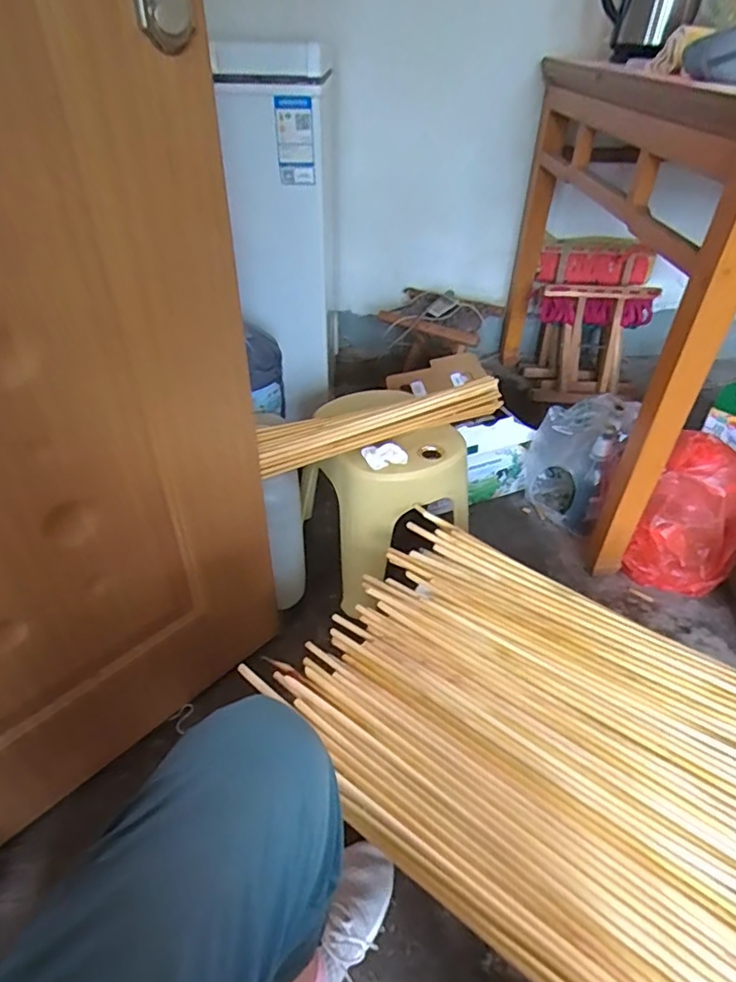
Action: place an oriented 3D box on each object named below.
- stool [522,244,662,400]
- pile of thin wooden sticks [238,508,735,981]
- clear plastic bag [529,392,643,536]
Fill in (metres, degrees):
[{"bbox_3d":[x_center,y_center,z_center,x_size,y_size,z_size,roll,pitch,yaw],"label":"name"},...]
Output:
[{"bbox_3d":[0.634,-0.474,1.624,0.315,0.353,0.239,3,40,2],"label":"stool"},{"bbox_3d":[0.220,0.277,0.648,0.612,0.033,0.430,28,46,28],"label":"pile of thin wooden sticks"},{"bbox_3d":[0.446,-0.059,1.217,0.121,0.275,0.190,-27,48,-30],"label":"clear plastic bag"}]

